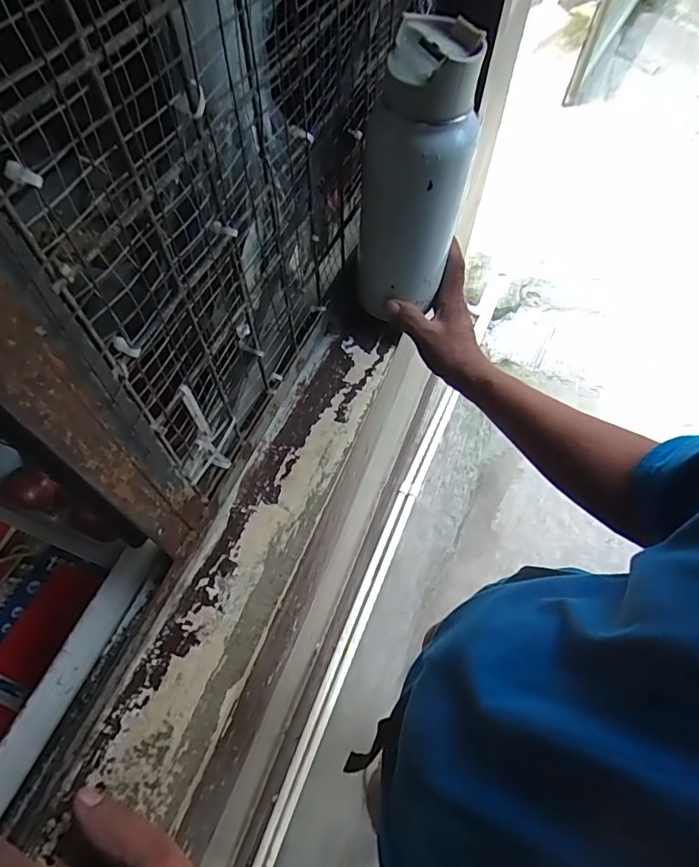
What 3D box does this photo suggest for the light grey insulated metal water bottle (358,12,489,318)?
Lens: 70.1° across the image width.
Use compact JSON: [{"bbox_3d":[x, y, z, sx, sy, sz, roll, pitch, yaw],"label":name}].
[{"bbox_3d":[0.051,-0.201,0.436,0.089,0.238,0.075,17,54,7],"label":"light grey insulated metal water bottle"}]

